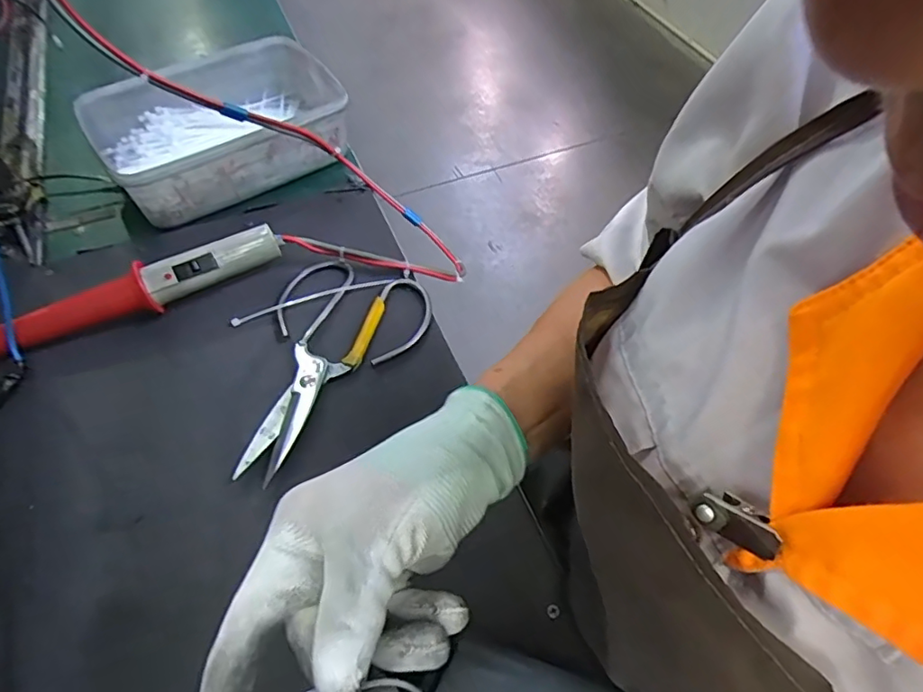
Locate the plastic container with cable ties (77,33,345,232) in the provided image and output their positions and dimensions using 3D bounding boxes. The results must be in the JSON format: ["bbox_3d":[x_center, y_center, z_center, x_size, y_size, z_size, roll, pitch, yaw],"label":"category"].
[{"bbox_3d":[-0.228,-0.210,0.553,0.226,0.071,0.157,-28,59,-18],"label":"plastic container with cable ties"}]

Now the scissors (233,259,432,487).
[{"bbox_3d":[-0.116,0.000,0.437,0.119,0.019,0.194,32,61,21],"label":"scissors"}]

